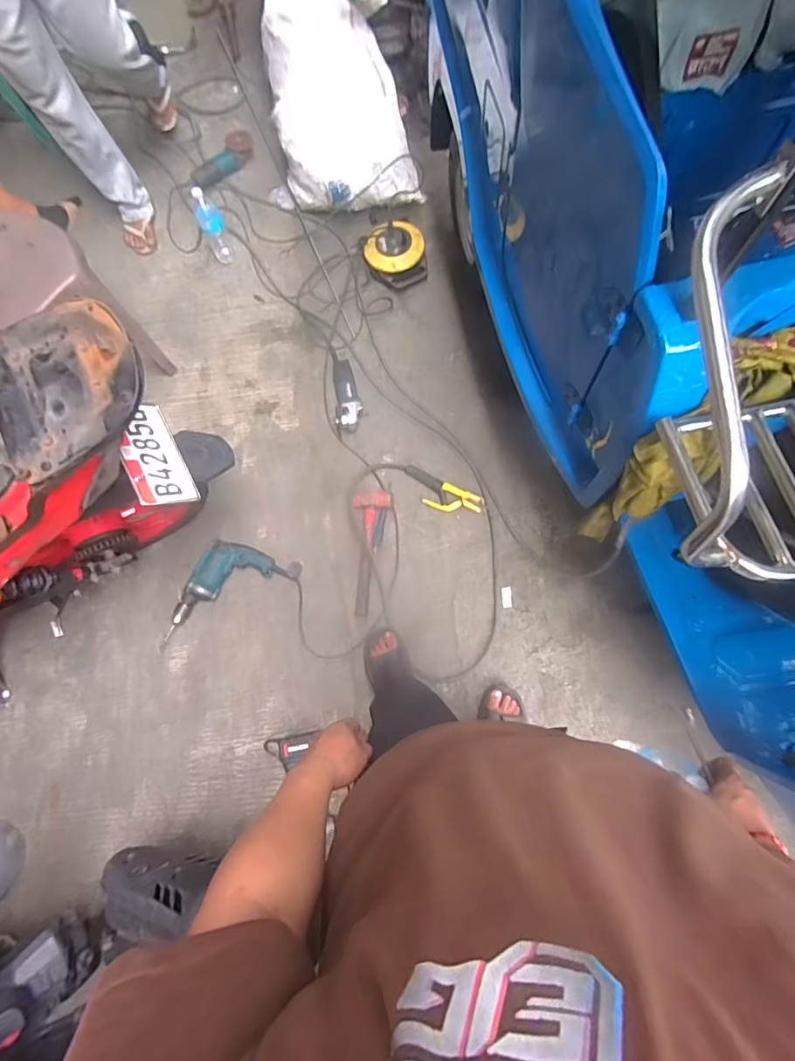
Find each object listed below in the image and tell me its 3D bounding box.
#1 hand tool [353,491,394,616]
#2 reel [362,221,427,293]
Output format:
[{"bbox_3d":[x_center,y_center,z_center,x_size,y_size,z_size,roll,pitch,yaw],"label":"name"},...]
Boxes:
[{"bbox_3d":[-0.068,0.059,1.422,0.108,0.054,0.349,-4,74,6],"label":"hand tool"},{"bbox_3d":[-0.005,-0.922,1.666,0.203,0.105,0.211,-16,73,2],"label":"reel"}]

